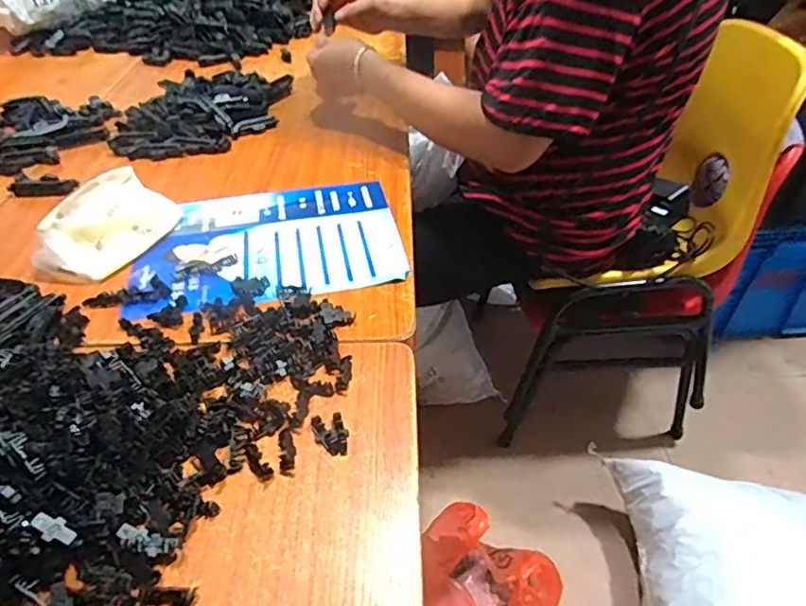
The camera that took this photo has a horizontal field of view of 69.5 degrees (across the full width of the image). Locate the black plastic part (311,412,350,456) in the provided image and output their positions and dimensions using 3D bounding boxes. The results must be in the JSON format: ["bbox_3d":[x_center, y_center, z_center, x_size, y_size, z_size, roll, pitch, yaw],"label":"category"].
[{"bbox_3d":[-0.055,0.100,0.443,0.025,0.006,0.036,-10,43,-11],"label":"black plastic part"}]

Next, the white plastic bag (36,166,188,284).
[{"bbox_3d":[-0.314,-0.086,0.618,0.074,0.059,0.144,20,46,22],"label":"white plastic bag"}]

